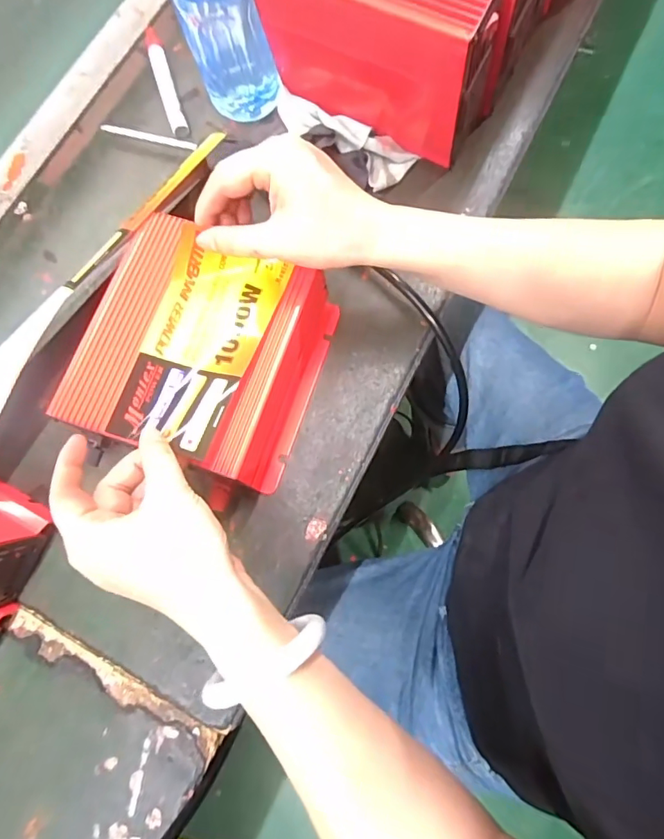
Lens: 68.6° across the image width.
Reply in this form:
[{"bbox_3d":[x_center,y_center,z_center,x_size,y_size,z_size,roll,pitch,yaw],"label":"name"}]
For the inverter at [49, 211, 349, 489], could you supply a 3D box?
[{"bbox_3d":[-0.094,-0.049,0.361,0.153,0.080,0.160,18,77,5],"label":"inverter"}]

